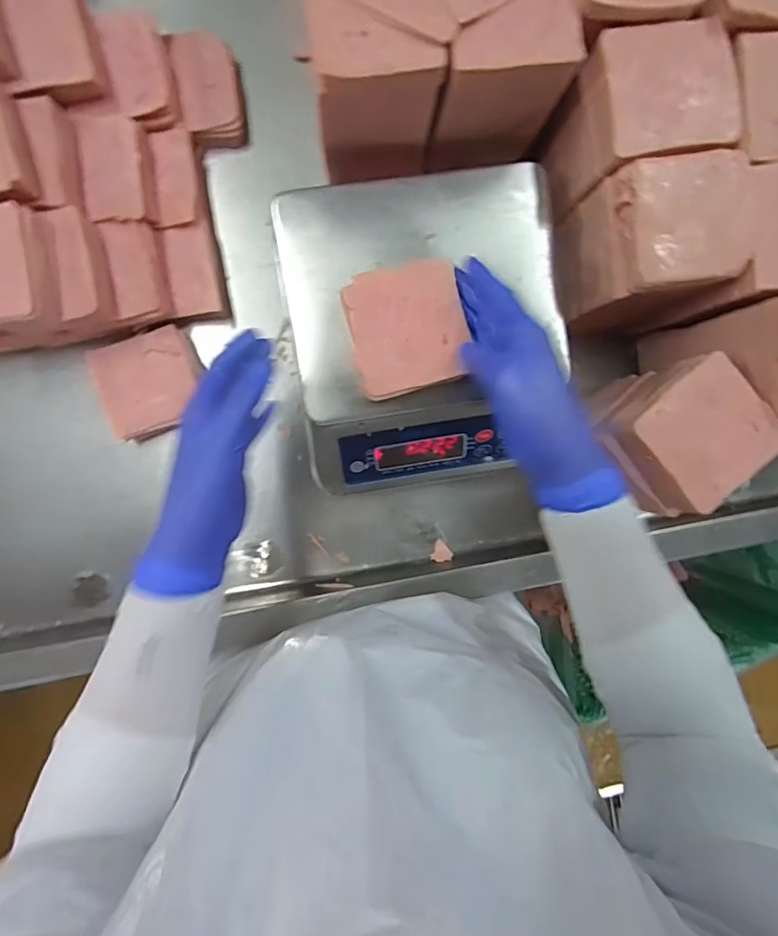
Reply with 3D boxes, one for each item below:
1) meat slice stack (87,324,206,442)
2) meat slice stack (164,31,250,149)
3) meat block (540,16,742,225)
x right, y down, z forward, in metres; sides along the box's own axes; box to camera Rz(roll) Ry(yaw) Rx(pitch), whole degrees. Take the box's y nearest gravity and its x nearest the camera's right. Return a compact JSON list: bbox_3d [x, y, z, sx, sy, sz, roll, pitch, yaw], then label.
[{"bbox_3d":[-0.230,-0.082,0.491,0.096,0.018,0.091,-23,95,-2],"label":"meat slice stack"},{"bbox_3d":[-0.174,-0.368,0.494,0.060,0.028,0.102,-10,95,-3],"label":"meat slice stack"},{"bbox_3d":[0.194,-0.273,0.413,0.096,0.108,0.089,-13,95,-3],"label":"meat block"}]

